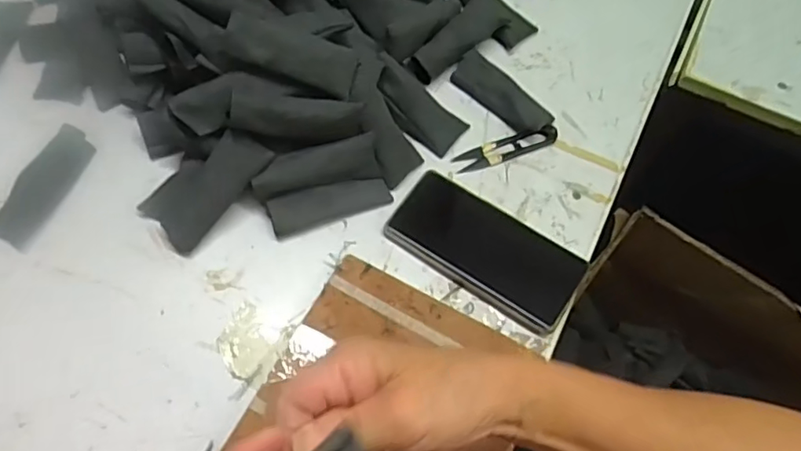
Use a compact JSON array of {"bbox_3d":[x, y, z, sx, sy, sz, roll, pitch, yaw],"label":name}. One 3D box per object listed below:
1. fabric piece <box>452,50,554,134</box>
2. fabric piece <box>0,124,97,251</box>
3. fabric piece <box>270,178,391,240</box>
[{"bbox_3d":[0.095,-0.124,0.548,0.037,0.022,0.105,-40,72,-18],"label":"fabric piece"},{"bbox_3d":[-0.299,-0.035,0.487,0.037,0.033,0.103,27,67,11],"label":"fabric piece"},{"bbox_3d":[-0.059,-0.019,0.497,0.101,0.007,0.034,-17,99,-10],"label":"fabric piece"}]

